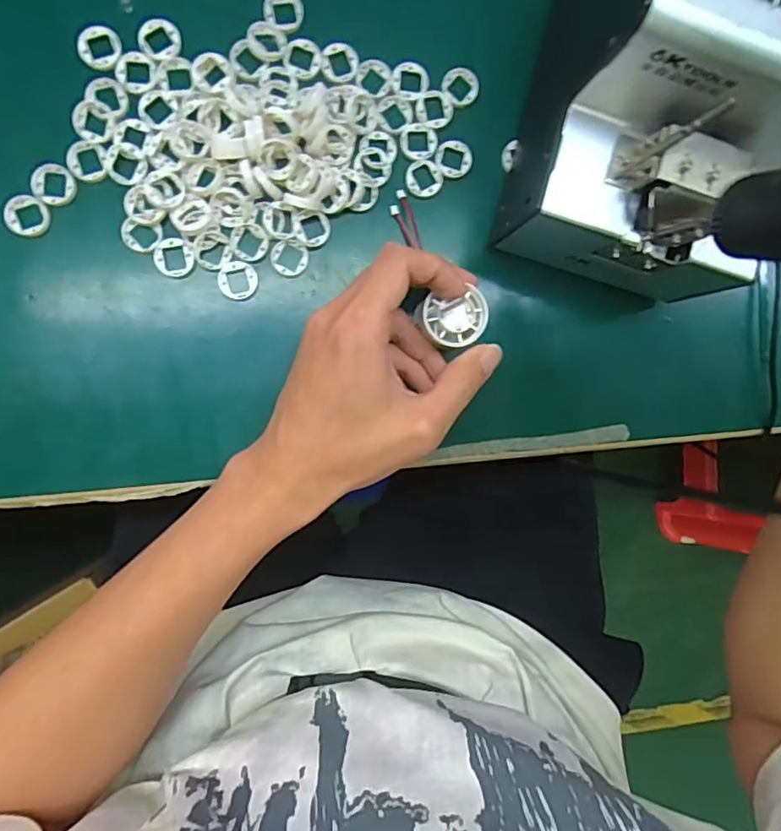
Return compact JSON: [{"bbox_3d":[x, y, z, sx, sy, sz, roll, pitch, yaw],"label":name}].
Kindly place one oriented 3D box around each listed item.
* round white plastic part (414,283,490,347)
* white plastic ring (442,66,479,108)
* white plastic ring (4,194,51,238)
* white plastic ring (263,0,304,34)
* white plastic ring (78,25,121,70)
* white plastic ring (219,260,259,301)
[{"bbox_3d":[0.037,-0.055,0.324,0.039,0.012,0.032,-22,94,-8],"label":"round white plastic part"},{"bbox_3d":[0.044,-0.203,0.357,0.023,0.004,0.023,0,90,-8],"label":"white plastic ring"},{"bbox_3d":[-0.203,-0.112,0.324,0.022,0.007,0.022,0,90,-8],"label":"white plastic ring"},{"bbox_3d":[-0.063,-0.237,0.339,0.023,0.004,0.023,0,90,-8],"label":"white plastic ring"},{"bbox_3d":[-0.163,-0.206,0.324,0.022,0.005,0.024,0,90,-8],"label":"white plastic ring"},{"bbox_3d":[-0.089,-0.079,0.339,0.022,0.004,0.022,0,90,-8],"label":"white plastic ring"}]

